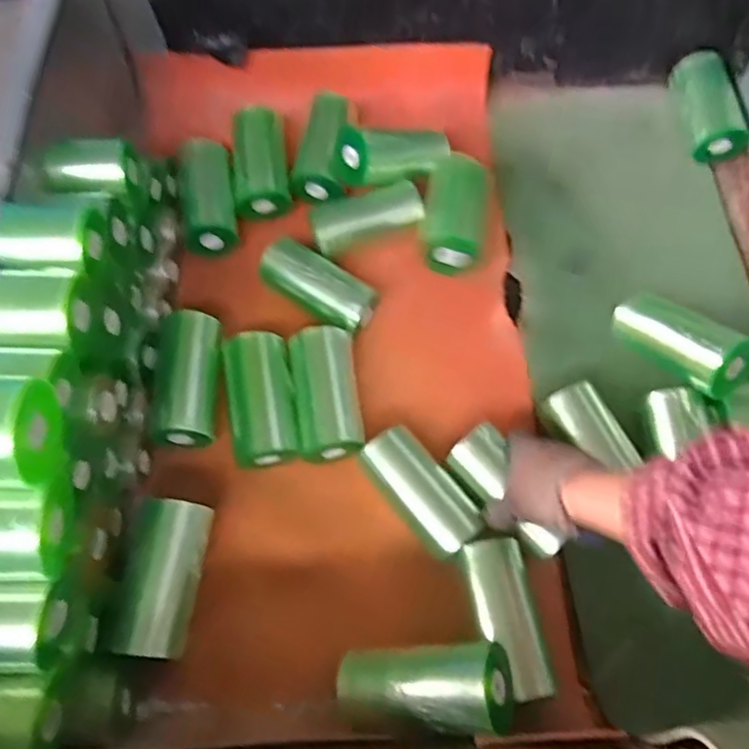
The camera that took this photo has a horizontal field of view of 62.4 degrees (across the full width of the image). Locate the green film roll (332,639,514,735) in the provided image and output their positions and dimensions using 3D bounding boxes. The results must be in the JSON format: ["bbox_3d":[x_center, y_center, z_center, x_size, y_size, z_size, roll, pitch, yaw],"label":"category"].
[{"bbox_3d":[0.034,0.238,0.476,0.136,0.050,0.062,-5,53,22],"label":"green film roll"}]

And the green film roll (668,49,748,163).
[{"bbox_3d":[0.415,-0.336,0.774,0.059,0.065,0.136,-4,68,-4],"label":"green film roll"}]

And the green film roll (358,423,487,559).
[{"bbox_3d":[0.043,0.104,0.562,0.056,0.044,0.121,-33,62,-21],"label":"green film roll"}]

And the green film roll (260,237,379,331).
[{"bbox_3d":[-0.059,-0.090,0.650,0.126,0.051,0.054,29,60,17],"label":"green film roll"}]

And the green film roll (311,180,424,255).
[{"bbox_3d":[-0.009,-0.173,0.690,0.126,0.044,0.052,-19,58,-13],"label":"green film roll"}]

